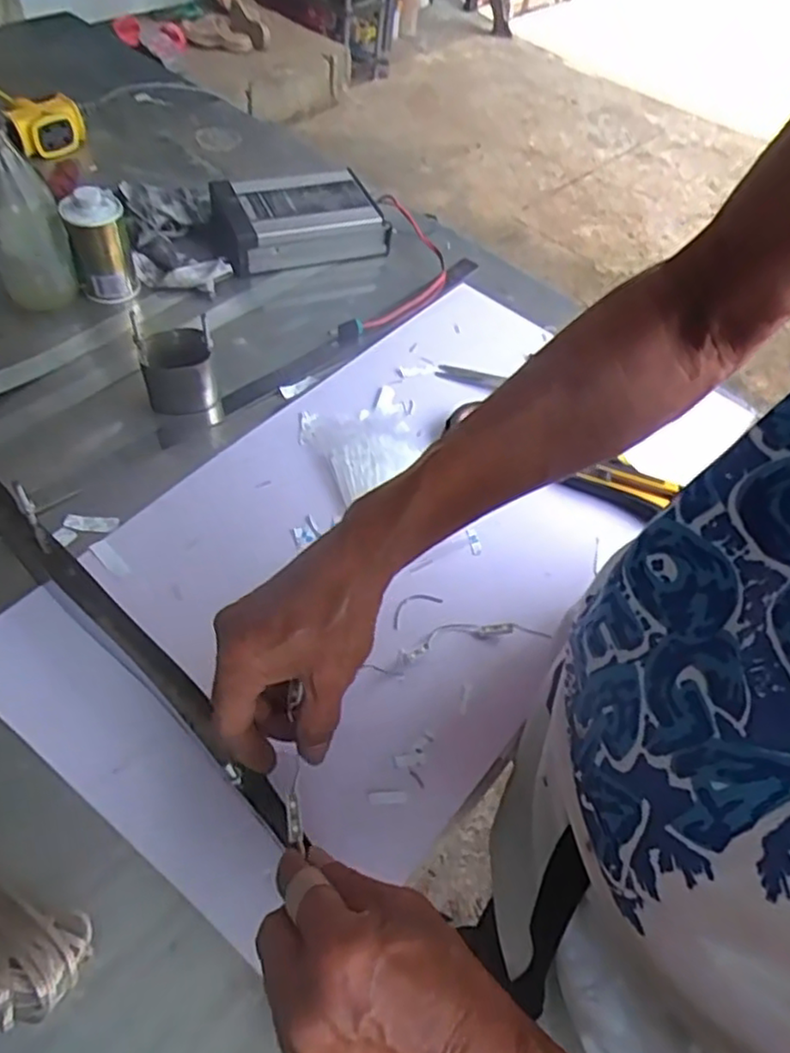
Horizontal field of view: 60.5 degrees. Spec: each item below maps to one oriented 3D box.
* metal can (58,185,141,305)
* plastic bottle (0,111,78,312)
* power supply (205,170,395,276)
[{"bbox_3d":[-0.293,-0.284,0.676,0.055,0.089,0.047,-12,55,-14],"label":"metal can"},{"bbox_3d":[-0.346,-0.286,0.625,0.050,0.161,0.060,29,57,16],"label":"plastic bottle"},{"bbox_3d":[-0.119,-0.351,0.770,0.187,0.047,0.128,-17,56,-18],"label":"power supply"}]

